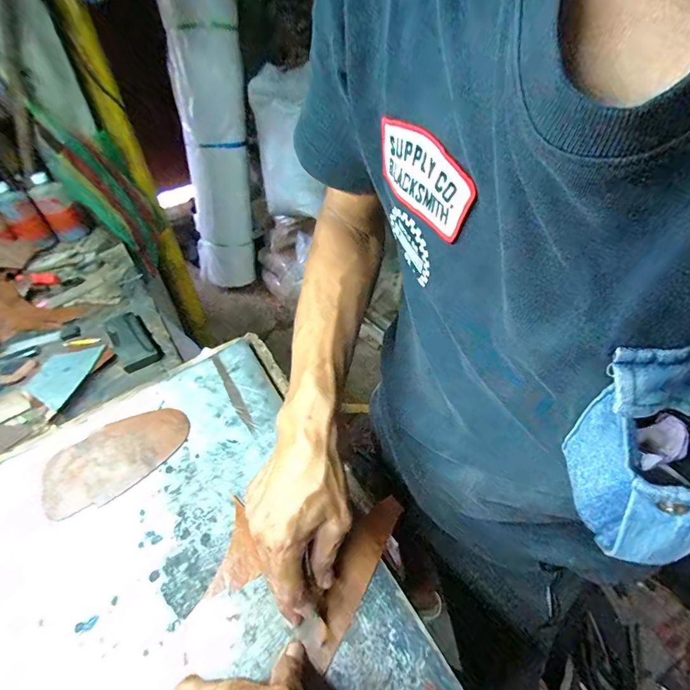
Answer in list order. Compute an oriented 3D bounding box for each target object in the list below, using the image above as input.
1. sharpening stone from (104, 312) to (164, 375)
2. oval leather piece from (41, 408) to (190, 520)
[{"bbox_3d":[-0.355,-0.011,0.652,0.055,0.019,0.165,-29,48,-25],"label":"sharpening stone"},{"bbox_3d":[-0.266,0.128,0.459,0.160,0.005,0.095,-33,55,-20],"label":"oval leather piece"}]

